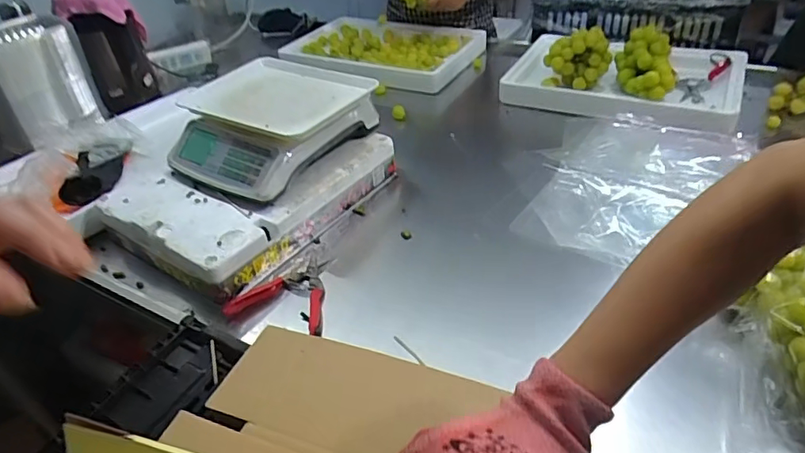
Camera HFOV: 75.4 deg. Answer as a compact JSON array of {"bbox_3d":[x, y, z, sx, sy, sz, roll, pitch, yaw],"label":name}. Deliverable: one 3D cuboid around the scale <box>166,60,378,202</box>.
[{"bbox_3d":[-0.222,-0.169,0.862,0.282,0.085,0.278,18,45,28],"label":"scale"}]

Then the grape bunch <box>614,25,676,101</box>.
[{"bbox_3d":[0.479,-0.328,1.022,0.110,0.093,0.169,11,42,20],"label":"grape bunch"}]

